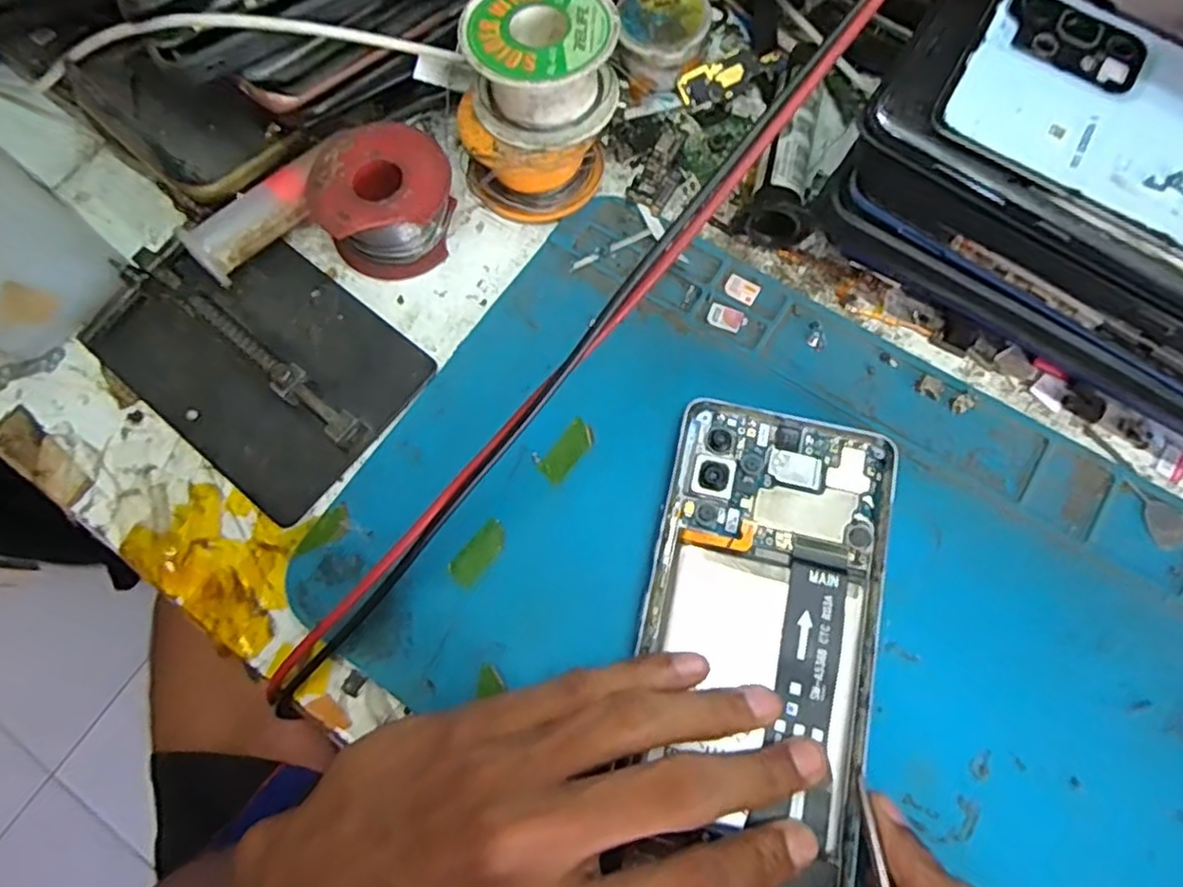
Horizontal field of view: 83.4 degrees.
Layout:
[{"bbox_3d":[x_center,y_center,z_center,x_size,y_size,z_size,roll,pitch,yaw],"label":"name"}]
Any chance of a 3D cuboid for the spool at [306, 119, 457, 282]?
[{"bbox_3d":[-0.079,-0.095,0.256,0.050,0.029,0.049,-1,72,2],"label":"spool"}]

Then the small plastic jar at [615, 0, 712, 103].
[{"bbox_3d":[0.029,-0.166,0.275,0.035,0.022,0.041,6,72,4],"label":"small plastic jar"}]

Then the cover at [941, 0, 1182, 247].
[{"bbox_3d":[0.150,-0.094,0.188,0.086,0.007,0.065,30,77,11],"label":"cover"}]

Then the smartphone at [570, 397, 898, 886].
[{"bbox_3d":[0.052,0.063,0.207,0.072,0.004,0.154,12,73,6],"label":"smartphone"}]

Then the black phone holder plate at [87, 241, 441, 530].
[{"bbox_3d":[-0.125,-0.034,0.246,0.115,0.015,0.079,37,77,13],"label":"black phone holder plate"}]

